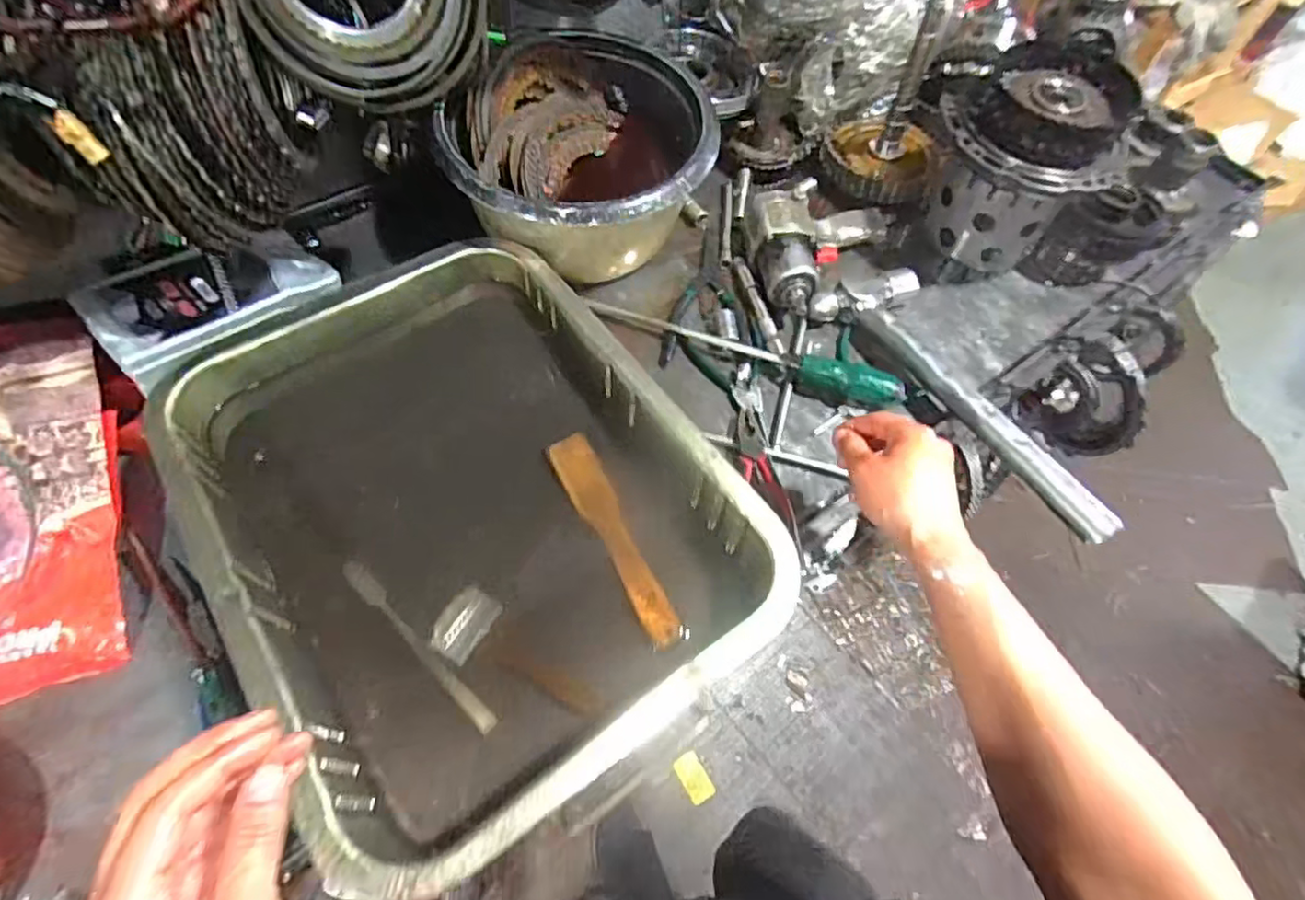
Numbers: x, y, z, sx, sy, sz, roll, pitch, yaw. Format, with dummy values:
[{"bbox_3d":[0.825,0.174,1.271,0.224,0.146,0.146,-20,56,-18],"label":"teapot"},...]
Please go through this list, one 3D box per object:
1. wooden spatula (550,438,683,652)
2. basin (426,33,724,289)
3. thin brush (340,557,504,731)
[{"bbox_3d":[-0.032,0.074,0.561,0.040,0.012,0.207,-26,67,-16],"label":"wooden spatula"},{"bbox_3d":[-0.078,-0.322,0.735,0.278,0.150,0.283,2,63,-3],"label":"basin"},{"bbox_3d":[-0.191,0.155,0.517,0.187,0.012,0.017,42,68,16],"label":"thin brush"}]

